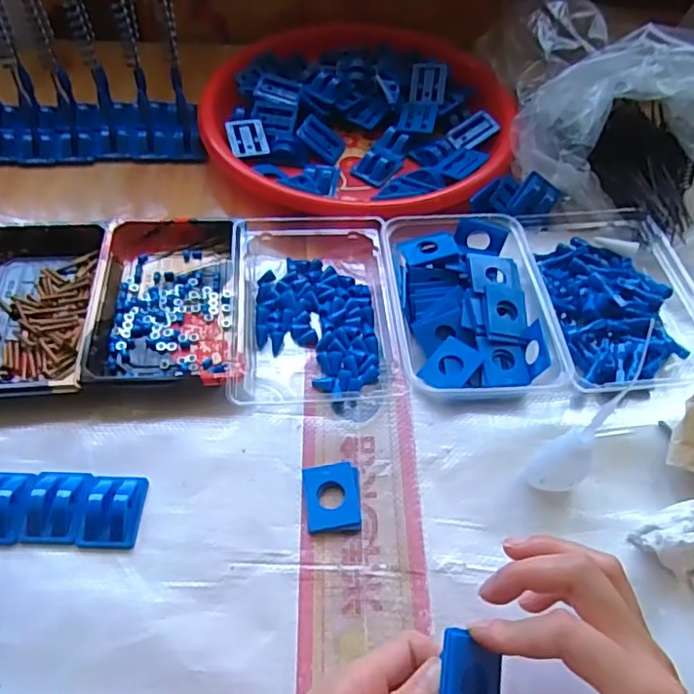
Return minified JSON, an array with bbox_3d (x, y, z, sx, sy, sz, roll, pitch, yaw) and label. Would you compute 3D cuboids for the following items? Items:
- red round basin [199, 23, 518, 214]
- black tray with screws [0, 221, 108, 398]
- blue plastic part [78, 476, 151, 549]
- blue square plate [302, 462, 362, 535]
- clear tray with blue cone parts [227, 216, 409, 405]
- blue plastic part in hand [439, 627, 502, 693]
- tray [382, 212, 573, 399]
[{"bbox_3d":[0.013,-0.227,0.574,0.283,0.051,0.259,1,53,-2],"label":"red round basin"},{"bbox_3d":[-0.236,-0.031,0.437,0.106,0.023,0.161,-2,53,-4],"label":"black tray with screws"},{"bbox_3d":[-0.142,0.097,0.357,0.033,0.015,0.044,1,53,-2],"label":"blue plastic part"},{"bbox_3d":[-0.009,0.094,0.370,0.034,0.006,0.043,-2,53,-4],"label":"blue square plate"},{"bbox_3d":[-0.025,-0.042,0.449,0.120,0.030,0.174,-2,53,-4],"label":"clear tray with blue cone parts"},{"bbox_3d":[0.057,0.151,0.266,0.032,0.005,0.040,23,64,-27],"label":"blue plastic part in hand"},{"bbox_3d":[0.090,-0.033,0.443,0.110,0.035,0.155,-4,54,-5],"label":"tray"}]

